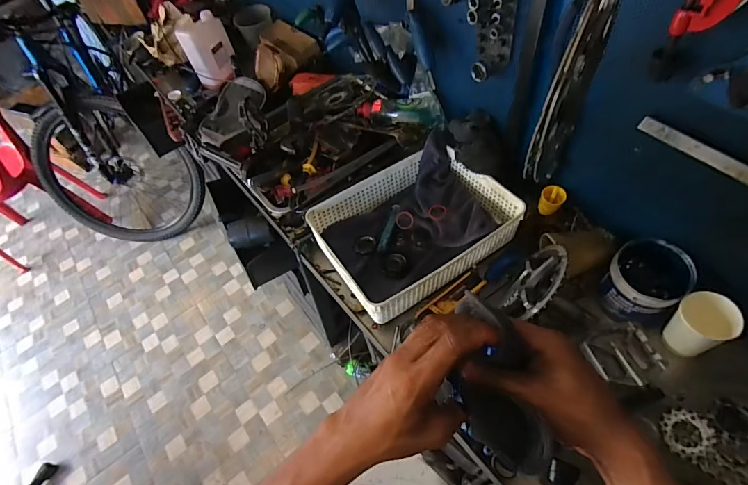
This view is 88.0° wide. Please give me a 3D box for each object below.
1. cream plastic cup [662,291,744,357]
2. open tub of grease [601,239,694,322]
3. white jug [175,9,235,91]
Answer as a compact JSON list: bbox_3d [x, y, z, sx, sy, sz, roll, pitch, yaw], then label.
[{"bbox_3d":[0.464,0.120,0.559,0.064,0.090,0.065,-4,55,5],"label":"cream plastic cup"},{"bbox_3d":[0.420,0.064,0.604,0.102,0.104,0.102,-4,55,5],"label":"open tub of grease"},{"bbox_3d":[-0.468,-0.547,1.109,0.124,0.170,0.062,-41,60,-20],"label":"white jug"}]

